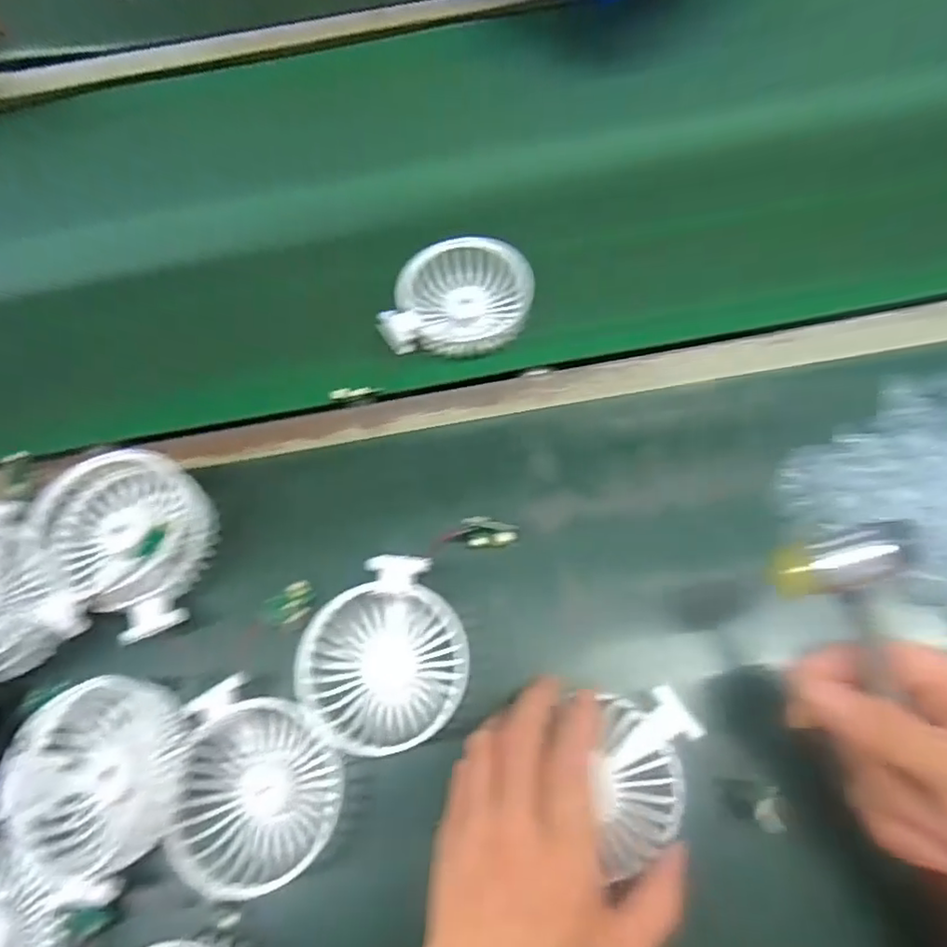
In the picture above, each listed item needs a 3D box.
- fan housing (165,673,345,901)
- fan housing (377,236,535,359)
[{"bbox_3d":[-0.117,0.169,0.336,0.084,0.039,0.091,15,69,8],"label":"fan housing"},{"bbox_3d":[-0.011,-0.129,0.460,0.105,0.033,0.089,-4,68,1],"label":"fan housing"}]

